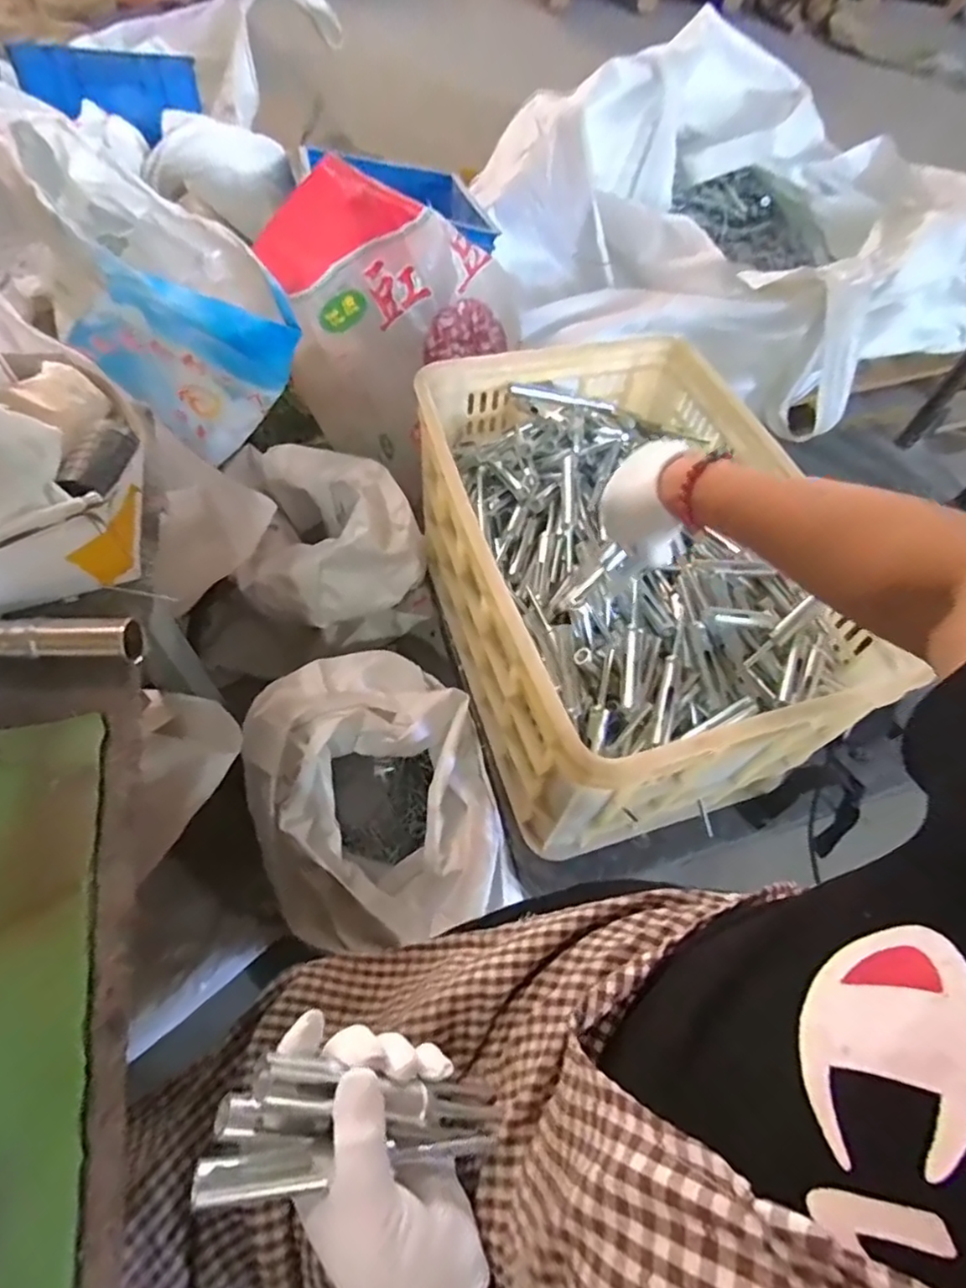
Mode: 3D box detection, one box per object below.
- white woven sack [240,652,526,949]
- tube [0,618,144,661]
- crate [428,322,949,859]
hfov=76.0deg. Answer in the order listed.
[{"bbox_3d":[-0.129,0.212,0.790,0.268,0.321,0.338,-14,60,-13],"label":"white woven sack"},{"bbox_3d":[-0.268,-0.002,0.385,0.098,0.025,0.024,-2,58,-6],"label":"tube"},{"bbox_3d":[0.155,-0.096,0.714,0.365,0.198,0.526,-13,60,-12],"label":"crate"}]

